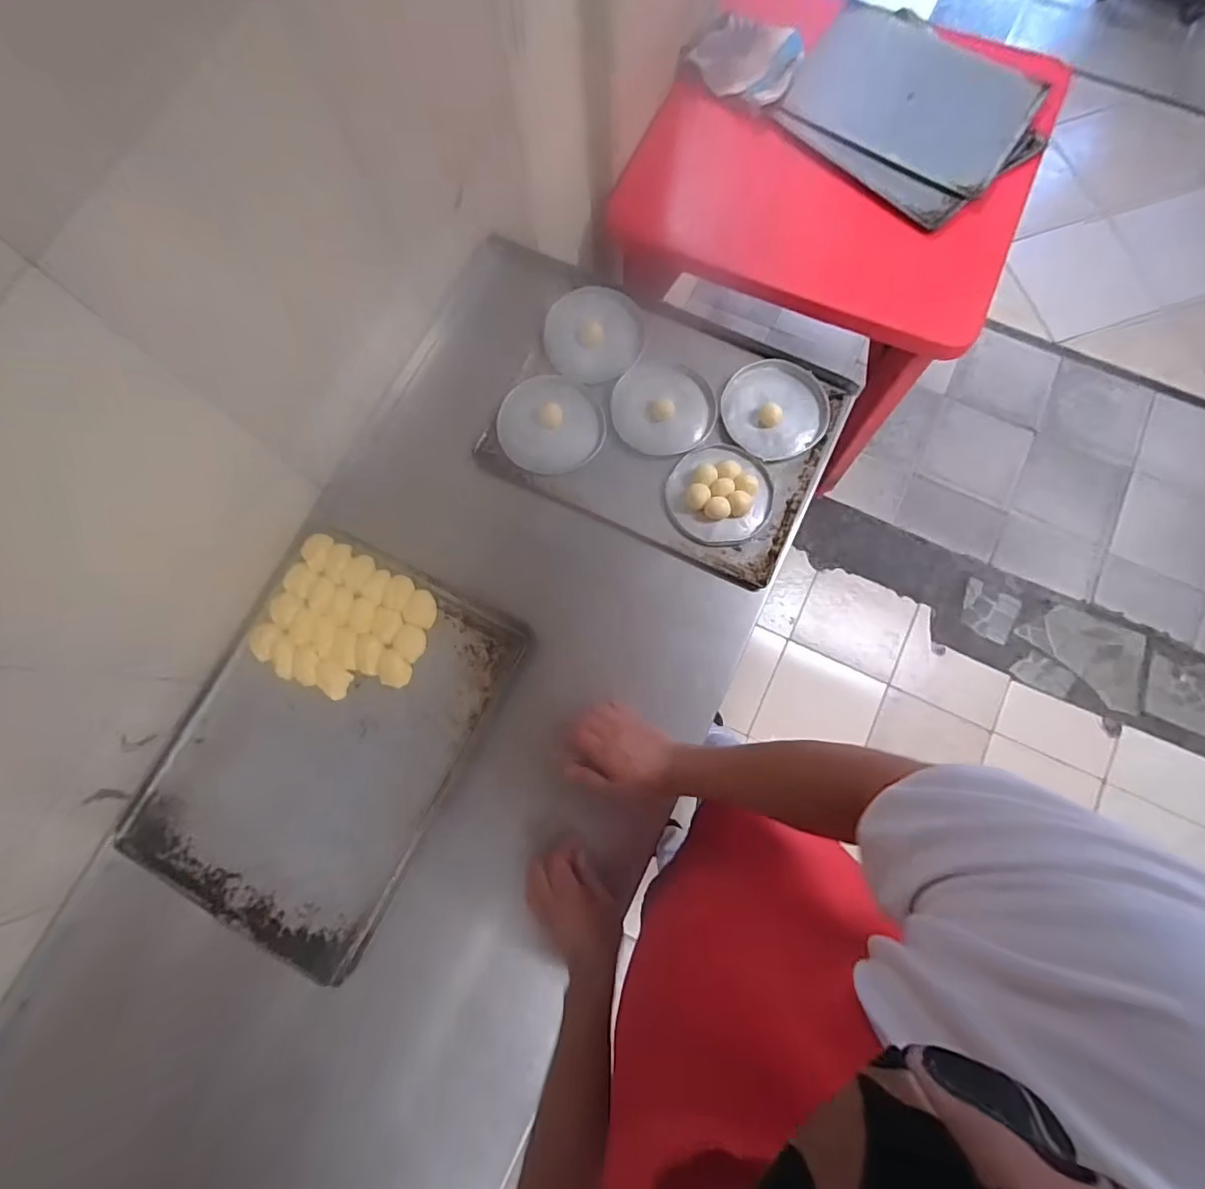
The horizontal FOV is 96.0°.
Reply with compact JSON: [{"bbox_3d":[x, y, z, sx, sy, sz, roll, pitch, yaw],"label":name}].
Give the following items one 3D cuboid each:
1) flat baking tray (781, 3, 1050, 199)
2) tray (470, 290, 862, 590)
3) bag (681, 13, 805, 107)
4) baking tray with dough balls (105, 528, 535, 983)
[{"bbox_3d":[0.615,-0.992,1.071,0.437,0.029,0.320,35,82,10],"label":"flat baking tray"},{"bbox_3d":[0.095,-0.243,0.766,0.438,0.032,0.328,25,79,8],"label":"tray"},{"bbox_3d":[0.275,-1.077,1.079,0.239,0.044,0.184,36,81,10],"label":"bag"},{"bbox_3d":[-0.348,0.181,0.682,0.345,0.039,0.473,26,79,8],"label":"baking tray with dough balls"}]

